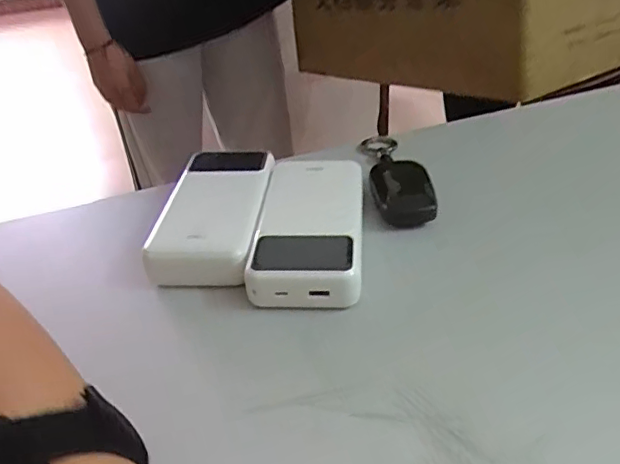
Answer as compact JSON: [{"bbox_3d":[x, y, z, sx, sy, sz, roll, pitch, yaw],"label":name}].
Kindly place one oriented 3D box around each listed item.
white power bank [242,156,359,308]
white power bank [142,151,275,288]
[{"bbox_3d":[0.001,-0.005,0.378,0.066,0.027,0.132,0,36,6],"label":"white power bank"},{"bbox_3d":[-0.065,-0.016,0.397,0.067,0.028,0.128,0,36,7],"label":"white power bank"}]

